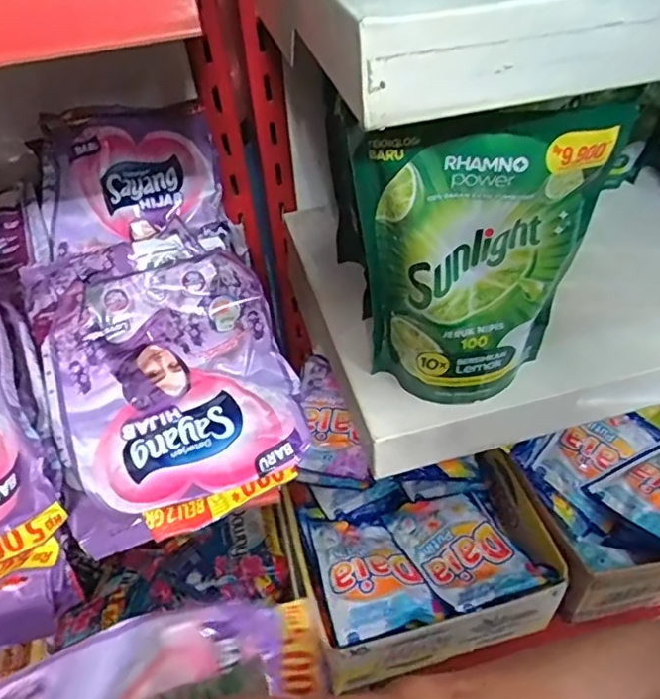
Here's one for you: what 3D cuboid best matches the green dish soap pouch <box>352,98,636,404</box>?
[{"bbox_3d":[0.090,-0.051,0.360,0.136,0.190,0.037,-4,42,1],"label":"green dish soap pouch"}]

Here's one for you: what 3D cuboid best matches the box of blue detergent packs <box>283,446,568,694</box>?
[{"bbox_3d":[0.091,0.210,0.602,0.234,0.081,0.191,-12,42,-7],"label":"box of blue detergent packs"}]

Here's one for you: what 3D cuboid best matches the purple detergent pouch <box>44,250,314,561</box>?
[{"bbox_3d":[-0.100,0.020,0.379,0.143,0.046,0.185,-15,66,-12],"label":"purple detergent pouch"}]

